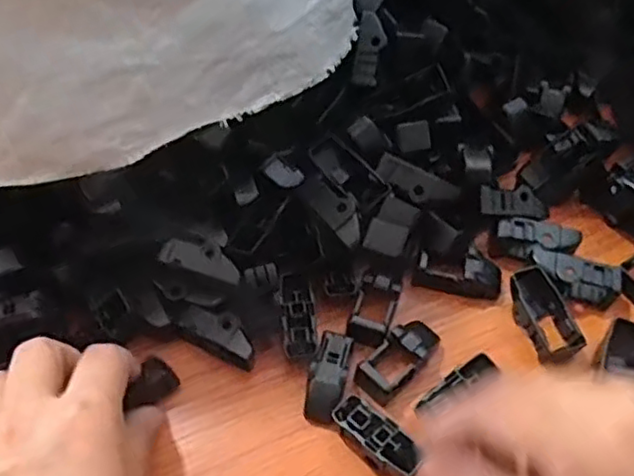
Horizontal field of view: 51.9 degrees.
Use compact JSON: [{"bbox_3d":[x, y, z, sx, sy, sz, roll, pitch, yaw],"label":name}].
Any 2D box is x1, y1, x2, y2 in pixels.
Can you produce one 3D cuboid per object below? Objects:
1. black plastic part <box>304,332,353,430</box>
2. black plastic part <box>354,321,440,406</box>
[{"bbox_3d":[0.005,0.070,0.325,0.017,0.016,0.045,11,54,4],"label":"black plastic part"},{"bbox_3d":[0.043,0.061,0.336,0.022,0.019,0.049,38,61,22],"label":"black plastic part"}]

